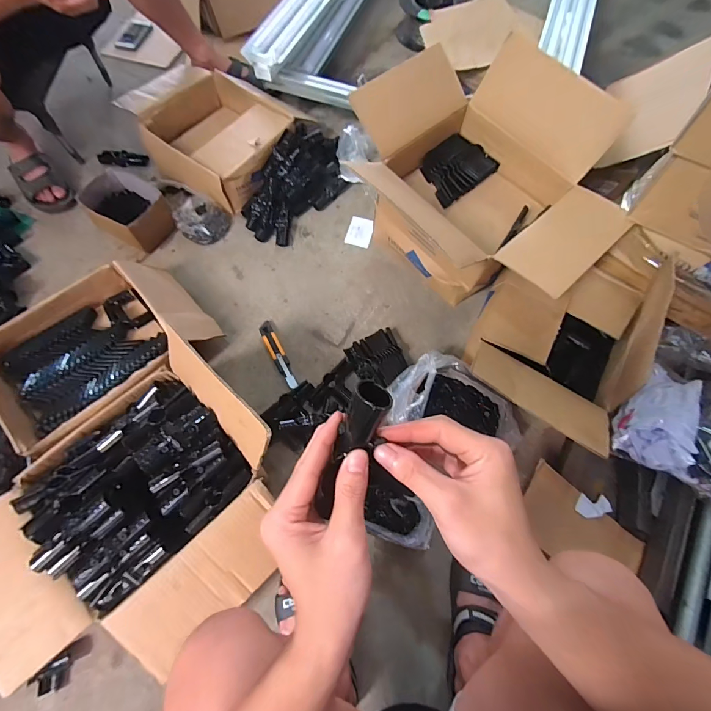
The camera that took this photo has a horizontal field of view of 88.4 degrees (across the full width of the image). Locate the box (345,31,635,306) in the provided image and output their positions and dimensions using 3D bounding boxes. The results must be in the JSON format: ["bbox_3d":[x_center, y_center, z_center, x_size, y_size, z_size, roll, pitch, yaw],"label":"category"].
[{"bbox_3d":[0.271,-0.356,0.821,0.546,0.375,0.354,39,72,13],"label":"box"}]

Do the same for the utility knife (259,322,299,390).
[{"bbox_3d":[-0.183,-0.001,0.870,0.033,0.014,0.179,-26,71,-12],"label":"utility knife"}]

